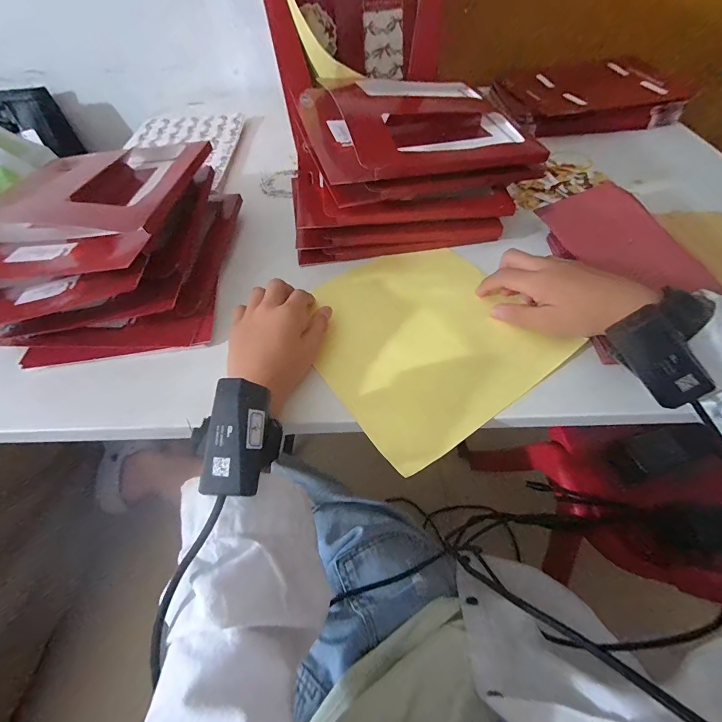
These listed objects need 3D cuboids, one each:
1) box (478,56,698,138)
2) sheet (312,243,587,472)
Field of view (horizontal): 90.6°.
[{"bbox_3d":[0.379,-0.454,0.618,0.262,0.050,0.192,-5,52,0],"label":"box"},{"bbox_3d":[0.056,-0.030,0.349,0.204,0.013,0.215,-29,56,-18],"label":"sheet"}]

